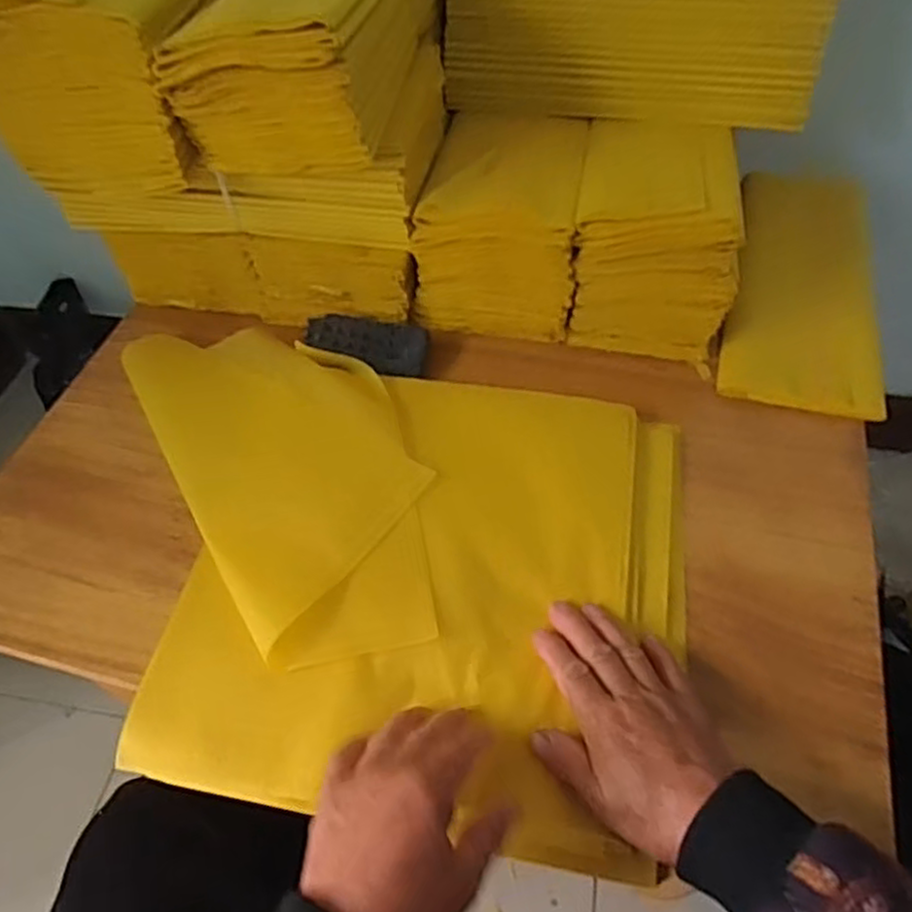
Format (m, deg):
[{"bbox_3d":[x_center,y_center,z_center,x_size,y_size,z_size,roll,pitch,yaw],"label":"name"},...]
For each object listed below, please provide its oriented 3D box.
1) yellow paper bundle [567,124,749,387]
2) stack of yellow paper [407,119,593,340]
[{"bbox_3d":[0.172,-0.201,0.618,0.132,0.132,0.178,7,54,8],"label":"yellow paper bundle"},{"bbox_3d":[0.045,-0.215,0.641,0.132,0.115,0.173,7,54,8],"label":"stack of yellow paper"}]

